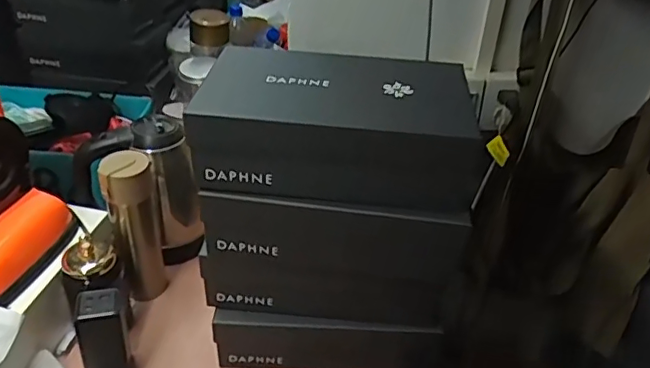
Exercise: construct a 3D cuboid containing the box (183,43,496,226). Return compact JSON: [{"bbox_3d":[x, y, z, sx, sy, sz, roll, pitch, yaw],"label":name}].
[{"bbox_3d":[0.020,-0.072,0.651,0.303,0.104,0.202,5,36,1],"label":"box"}]

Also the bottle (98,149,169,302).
[{"bbox_3d":[-0.275,0.060,0.819,0.063,0.240,0.072,-7,37,-16],"label":"bottle"}]

